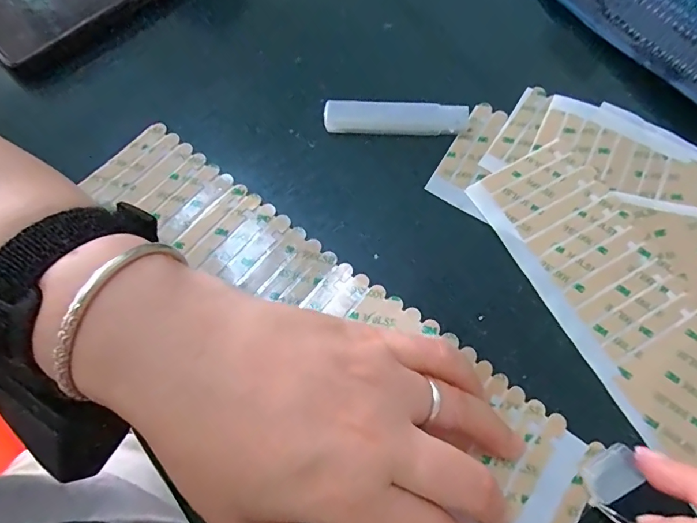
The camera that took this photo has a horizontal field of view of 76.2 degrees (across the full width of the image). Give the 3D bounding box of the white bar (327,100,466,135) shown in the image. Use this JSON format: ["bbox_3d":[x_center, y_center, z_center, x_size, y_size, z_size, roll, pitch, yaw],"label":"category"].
[{"bbox_3d":[0.028,-0.084,0.261,0.083,0.013,0.017,1,71,0],"label":"white bar"}]

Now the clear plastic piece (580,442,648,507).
[{"bbox_3d":[0.118,0.096,0.200,0.027,0.006,0.017,-31,73,-10],"label":"clear plastic piece"}]

